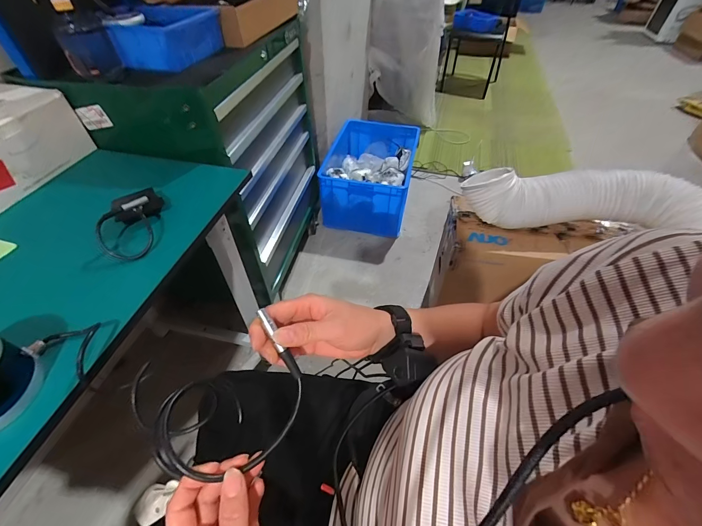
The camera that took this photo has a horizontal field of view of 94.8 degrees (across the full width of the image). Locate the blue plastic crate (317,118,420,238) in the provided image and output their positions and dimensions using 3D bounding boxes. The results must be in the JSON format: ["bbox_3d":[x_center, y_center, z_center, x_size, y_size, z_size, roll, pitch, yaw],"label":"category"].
[{"bbox_3d":[0.086,-0.475,1.754,0.463,0.303,0.601,9,50,10],"label":"blue plastic crate"}]

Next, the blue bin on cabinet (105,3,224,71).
[{"bbox_3d":[-0.435,-0.537,0.762,0.204,0.080,0.219,3,49,4],"label":"blue bin on cabinet"}]

